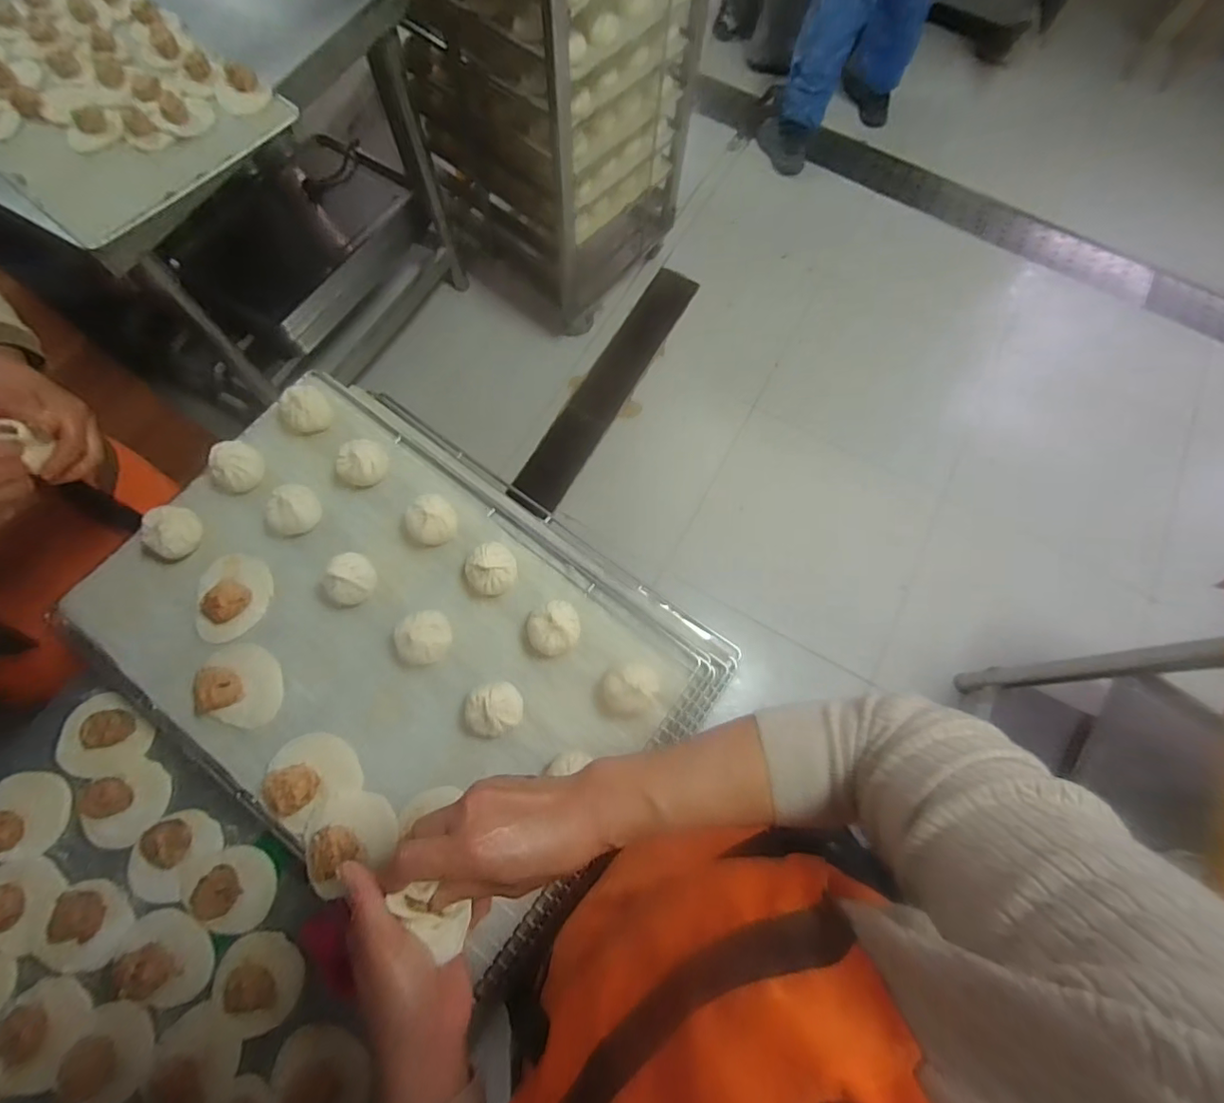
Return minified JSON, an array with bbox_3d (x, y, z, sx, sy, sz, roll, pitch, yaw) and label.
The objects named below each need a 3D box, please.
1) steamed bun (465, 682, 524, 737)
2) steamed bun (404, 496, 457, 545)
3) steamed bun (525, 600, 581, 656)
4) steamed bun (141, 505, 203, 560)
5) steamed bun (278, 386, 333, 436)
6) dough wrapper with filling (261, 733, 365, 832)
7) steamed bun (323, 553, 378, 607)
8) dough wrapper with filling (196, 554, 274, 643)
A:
[{"bbox_3d":[-0.121,0.161,0.562,0.057,0.032,0.053,1,72,-2],"label":"steamed bun"},{"bbox_3d":[-0.201,-0.035,0.616,0.055,0.041,0.051,1,72,-2],"label":"steamed bun"},{"bbox_3d":[-0.063,0.082,0.588,0.055,0.028,0.055,1,73,-2],"label":"steamed bun"},{"bbox_3d":[-0.488,-0.023,0.609,0.049,0.035,0.054,29,73,7],"label":"steamed bun"},{"bbox_3d":[-0.366,-0.169,0.656,0.054,0.049,0.052,1,72,-2],"label":"steamed bun"},{"bbox_3d":[-0.308,0.229,0.559,0.088,0.041,0.085,-32,76,-12],"label":"dough wrapper with filling"},{"bbox_3d":[-0.284,0.030,0.602,0.047,0.039,0.061,26,73,6],"label":"steamed bun"},{"bbox_3d":[-0.421,0.046,0.606,0.078,0.035,0.094,-9,73,-5],"label":"dough wrapper with filling"}]

